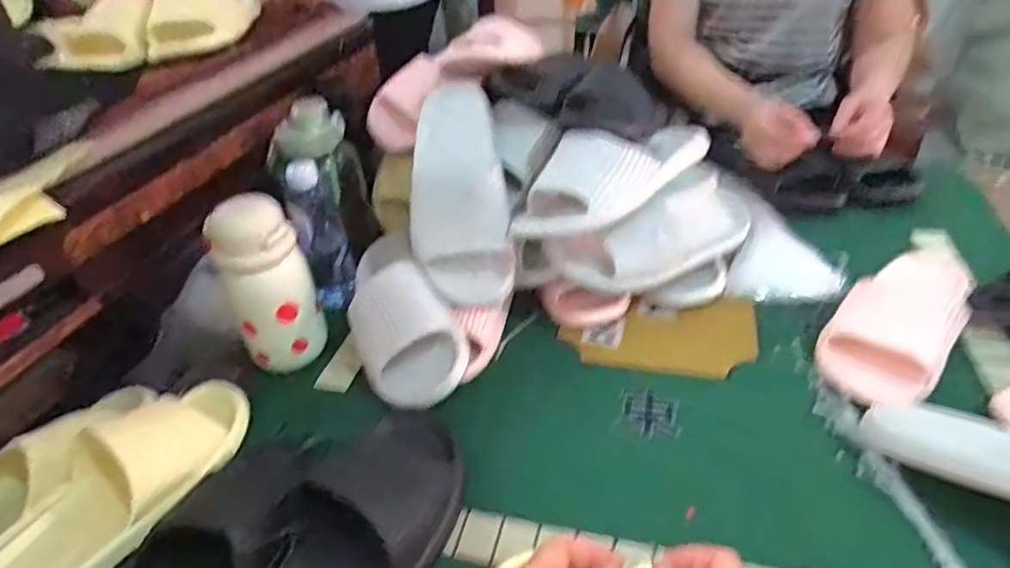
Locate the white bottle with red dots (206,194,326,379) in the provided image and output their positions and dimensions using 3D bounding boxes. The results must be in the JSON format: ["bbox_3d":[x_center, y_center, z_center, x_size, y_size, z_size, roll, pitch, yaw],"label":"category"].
[{"bbox_3d":[-0.242,0.002,0.626,0.083,0.172,0.065,-21,40,-21],"label":"white bottle with red dots"}]

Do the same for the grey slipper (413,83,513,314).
[{"bbox_3d":[-0.054,-0.112,0.661,0.103,0.064,0.273,-6,72,-4],"label":"grey slipper"}]

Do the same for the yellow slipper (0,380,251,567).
[{"bbox_3d":[-0.326,0.167,0.510,0.098,0.068,0.263,16,41,25],"label":"yellow slipper"}]

